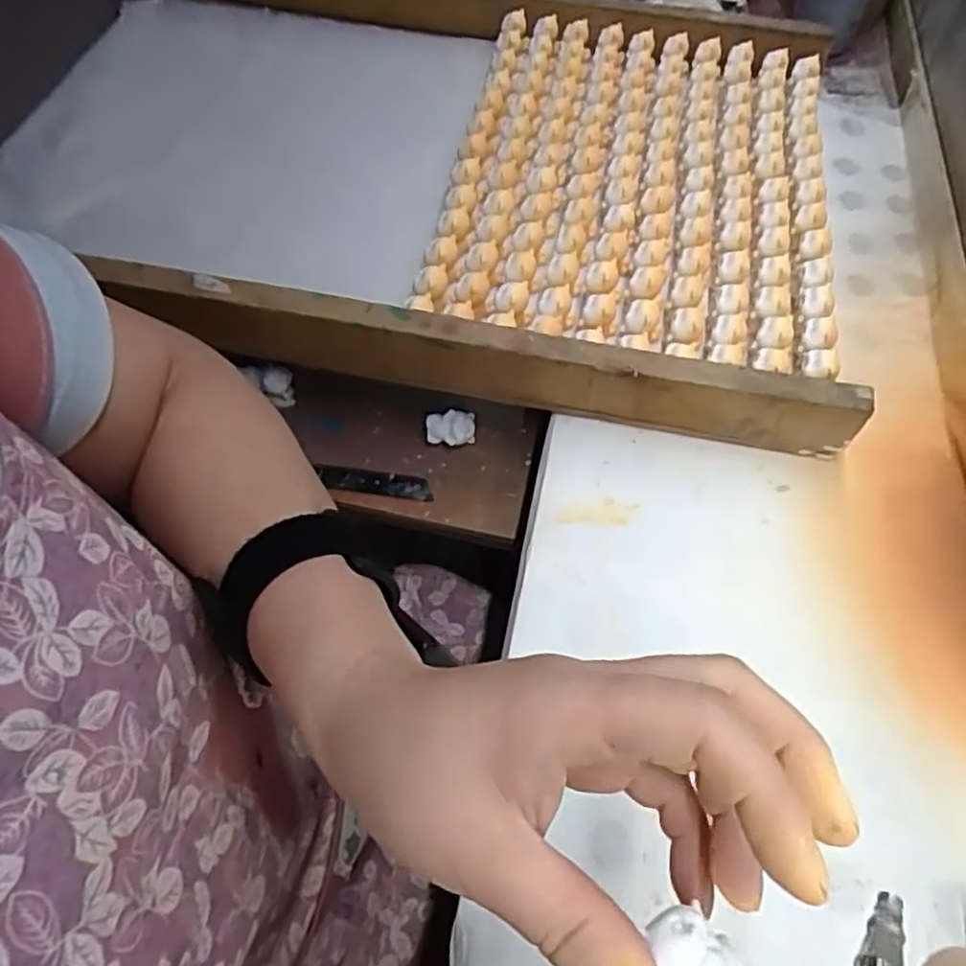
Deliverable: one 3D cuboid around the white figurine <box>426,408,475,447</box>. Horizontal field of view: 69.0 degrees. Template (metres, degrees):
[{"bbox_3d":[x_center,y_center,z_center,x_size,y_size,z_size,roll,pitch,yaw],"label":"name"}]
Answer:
[{"bbox_3d":[-0.021,-0.034,0.462,0.031,0.022,0.018,4,59,1],"label":"white figurine"}]

